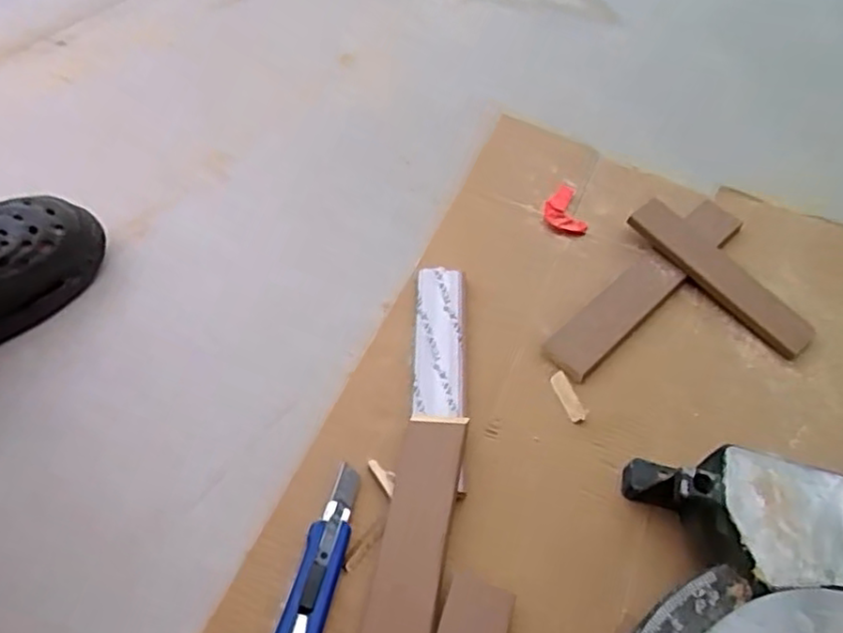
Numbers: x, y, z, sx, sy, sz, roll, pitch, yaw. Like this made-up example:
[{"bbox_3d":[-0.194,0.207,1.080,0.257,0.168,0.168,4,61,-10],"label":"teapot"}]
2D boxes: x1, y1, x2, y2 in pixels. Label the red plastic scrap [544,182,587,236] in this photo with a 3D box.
[{"bbox_3d":[0.157,-0.122,0.781,0.041,0.010,0.074,-4,54,-8],"label":"red plastic scrap"}]

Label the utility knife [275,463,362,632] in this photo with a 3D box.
[{"bbox_3d":[-0.078,0.195,0.525,0.035,0.014,0.170,16,54,7],"label":"utility knife"}]

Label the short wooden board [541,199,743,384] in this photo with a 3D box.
[{"bbox_3d":[0.238,-0.036,0.724,0.303,0.019,0.049,-37,64,-27],"label":"short wooden board"}]

